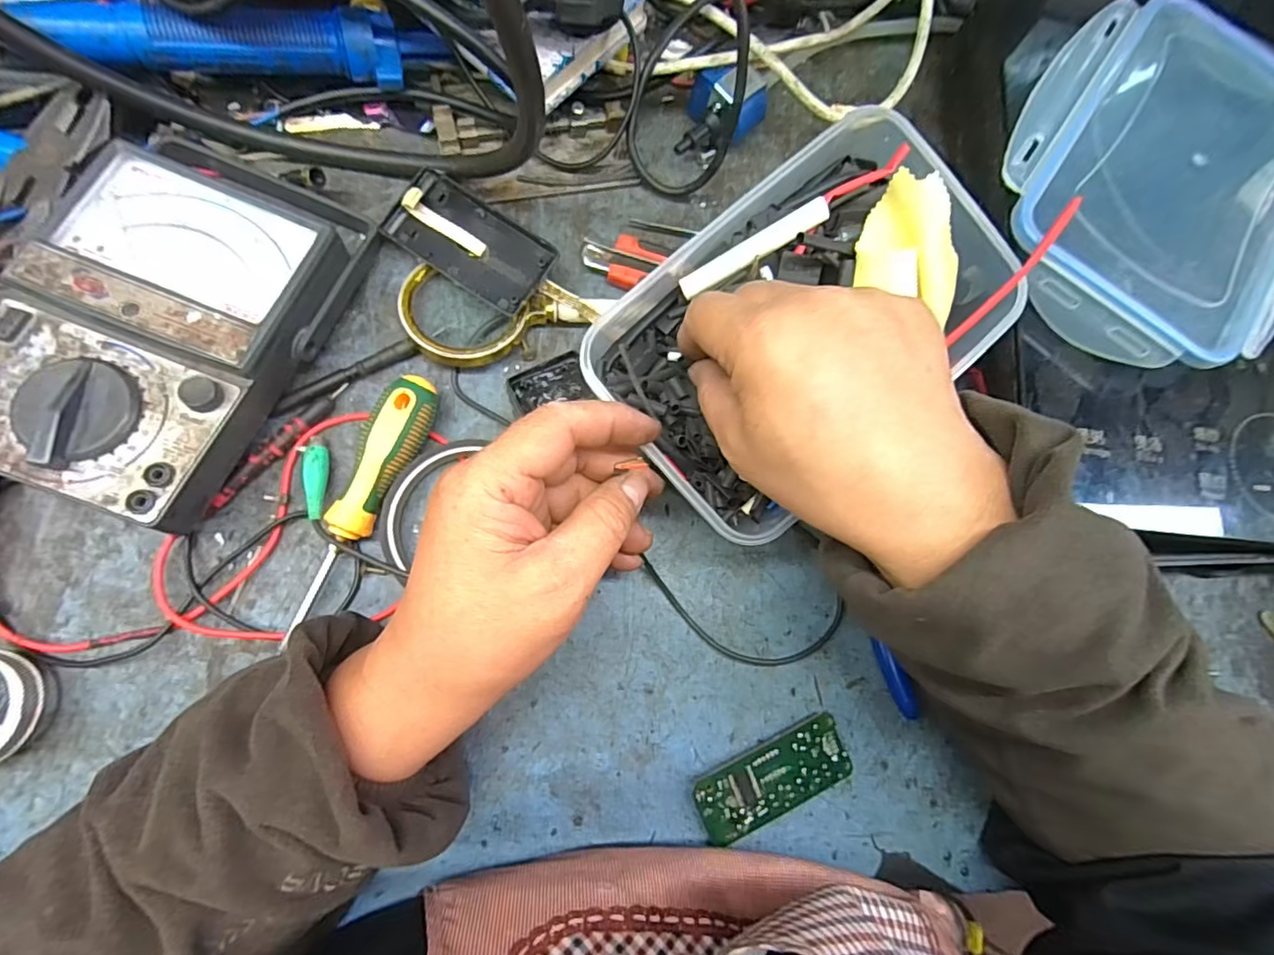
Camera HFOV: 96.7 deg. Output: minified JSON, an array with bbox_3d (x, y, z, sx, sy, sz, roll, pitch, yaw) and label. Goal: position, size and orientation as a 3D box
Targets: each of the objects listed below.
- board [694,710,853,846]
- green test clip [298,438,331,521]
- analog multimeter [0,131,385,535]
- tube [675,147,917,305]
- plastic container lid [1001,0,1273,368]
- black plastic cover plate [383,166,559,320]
[{"bbox_3d":[0.071,0.158,0.300,0.084,0.013,0.036,-22,83,-11],"label":"board"},{"bbox_3d":[-0.166,0.001,0.294,0.013,0.012,0.046,-11,67,-8],"label":"green test clip"},{"bbox_3d":[-0.230,-0.080,0.277,0.123,0.044,0.188,22,77,-3],"label":"analog multimeter"},{"bbox_3d":[0.078,-0.124,0.277,0.127,0.014,0.014,-31,88,3],"label":"tube"},{"bbox_3d":[0.284,-0.161,0.298,0.165,0.026,0.212,40,77,1],"label":"plastic container lid"},{"bbox_3d":[-0.093,-0.133,0.315,0.092,0.011,0.045,34,77,-1],"label":"black plastic cover plate"}]

